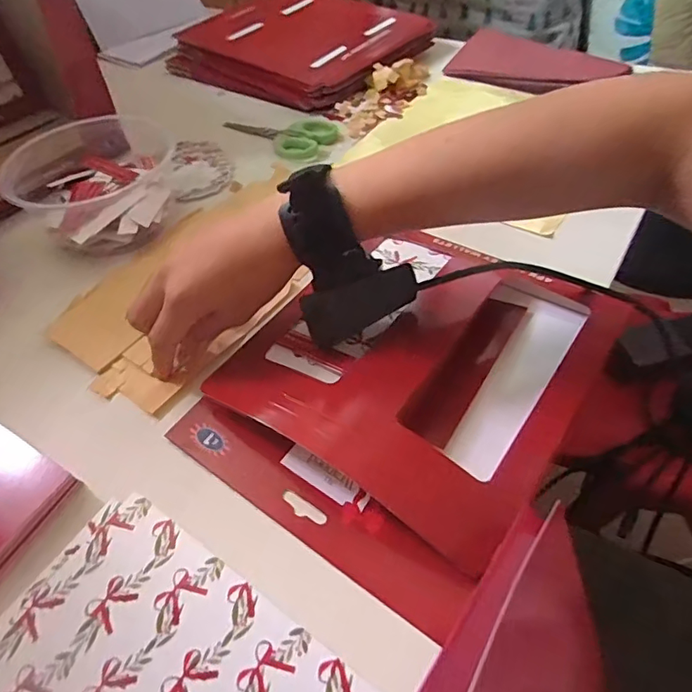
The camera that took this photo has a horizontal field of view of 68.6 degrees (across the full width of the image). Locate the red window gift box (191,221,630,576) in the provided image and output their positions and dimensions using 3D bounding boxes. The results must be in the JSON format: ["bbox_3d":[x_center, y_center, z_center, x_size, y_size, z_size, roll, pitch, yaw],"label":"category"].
[{"bbox_3d":[0.047,0.003,0.320,0.187,0.025,0.199,28,57,27],"label":"red window gift box"}]

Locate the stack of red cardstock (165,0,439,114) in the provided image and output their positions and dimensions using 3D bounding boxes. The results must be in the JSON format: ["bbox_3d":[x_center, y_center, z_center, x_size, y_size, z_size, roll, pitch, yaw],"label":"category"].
[{"bbox_3d":[-0.050,-0.383,0.639,0.277,0.049,0.228,26,56,26],"label":"stack of red cardstock"}]

